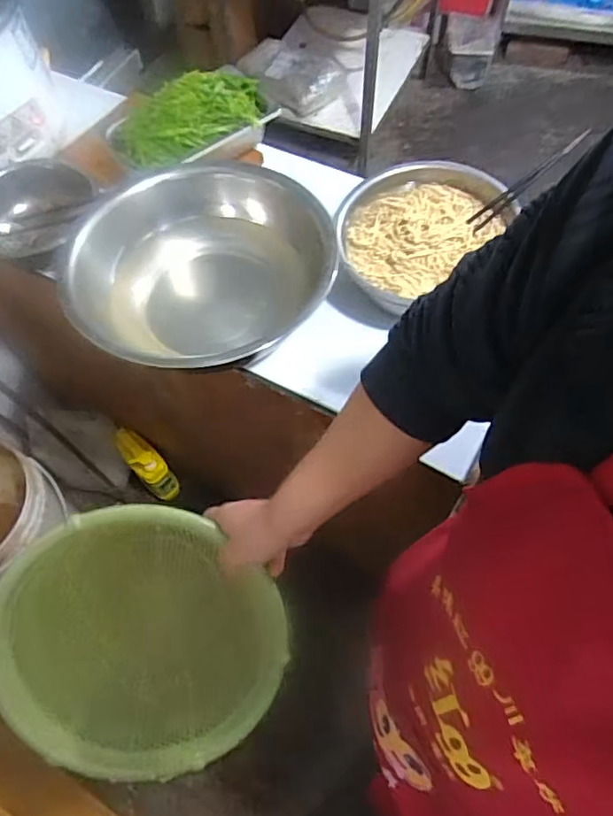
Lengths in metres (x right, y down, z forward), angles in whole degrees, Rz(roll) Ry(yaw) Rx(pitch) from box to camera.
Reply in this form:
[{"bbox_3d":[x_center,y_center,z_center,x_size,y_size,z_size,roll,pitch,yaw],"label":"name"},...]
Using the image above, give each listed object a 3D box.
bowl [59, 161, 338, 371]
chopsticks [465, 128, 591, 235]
[{"bbox_3d":[-0.149,-0.184,0.807,0.325,0.136,0.319,-1,62,1],"label":"bowl"},{"bbox_3d":[0.300,-0.309,0.797,0.197,0.014,0.021,-39,66,1],"label":"chopsticks"}]

